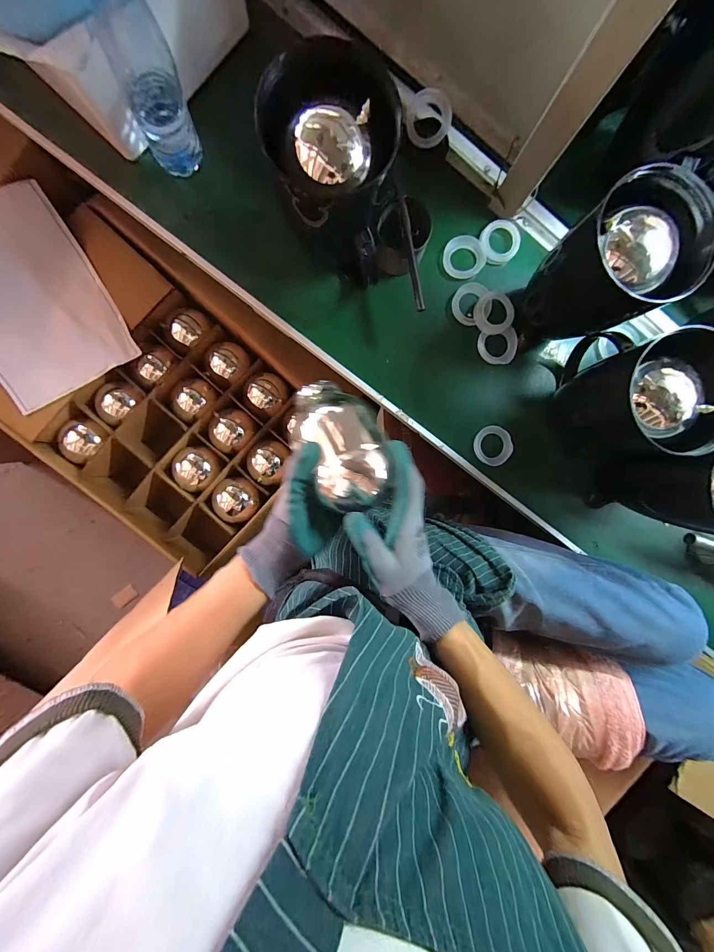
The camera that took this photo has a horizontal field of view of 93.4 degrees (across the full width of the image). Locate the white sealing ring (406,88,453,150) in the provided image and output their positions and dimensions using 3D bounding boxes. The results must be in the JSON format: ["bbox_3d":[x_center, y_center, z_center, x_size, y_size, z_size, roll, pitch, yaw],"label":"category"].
[{"bbox_3d":[0.098,-0.491,0.460,0.059,0.019,0.064,1,93,-4],"label":"white sealing ring"}]

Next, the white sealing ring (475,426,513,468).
[{"bbox_3d":[0.211,-0.046,0.523,0.053,0.015,0.060,-26,95,-2],"label":"white sealing ring"}]

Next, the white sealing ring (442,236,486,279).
[{"bbox_3d":[0.160,-0.327,0.499,0.061,0.007,0.060,0,93,-4],"label":"white sealing ring"}]

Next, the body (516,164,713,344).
[{"bbox_3d":[0.298,-0.248,0.421,0.122,0.179,0.131,-34,95,-2],"label":"body"}]

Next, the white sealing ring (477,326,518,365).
[{"bbox_3d":[0.215,-0.195,0.512,0.058,0.009,0.051,-14,94,-3],"label":"white sealing ring"}]

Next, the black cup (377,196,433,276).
[{"bbox_3d":[0.065,-0.329,0.468,0.068,0.057,0.070,0,93,-4],"label":"black cup"}]

